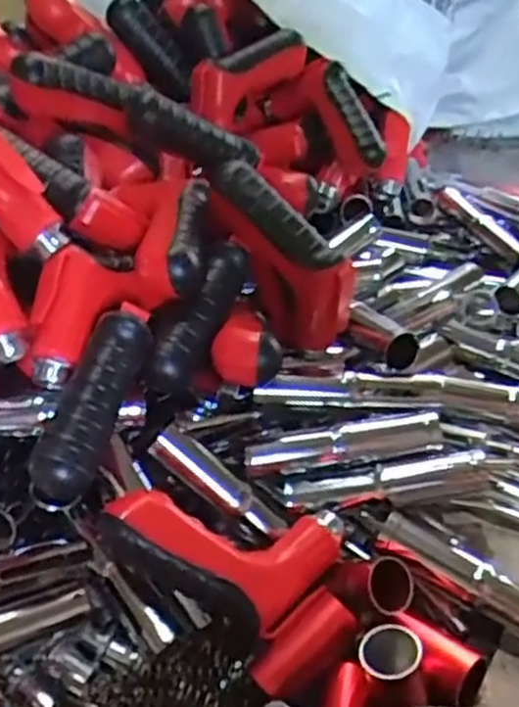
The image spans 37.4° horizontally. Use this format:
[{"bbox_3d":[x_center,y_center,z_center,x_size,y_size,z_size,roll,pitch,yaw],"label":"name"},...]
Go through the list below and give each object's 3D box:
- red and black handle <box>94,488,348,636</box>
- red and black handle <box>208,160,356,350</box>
[{"bbox_3d":[-0.021,0.112,0.420,0.132,0.032,0.056,14,36,-13],"label":"red and black handle"},{"bbox_3d":[0.015,-0.059,0.510,0.093,0.114,0.030,21,45,30],"label":"red and black handle"}]

